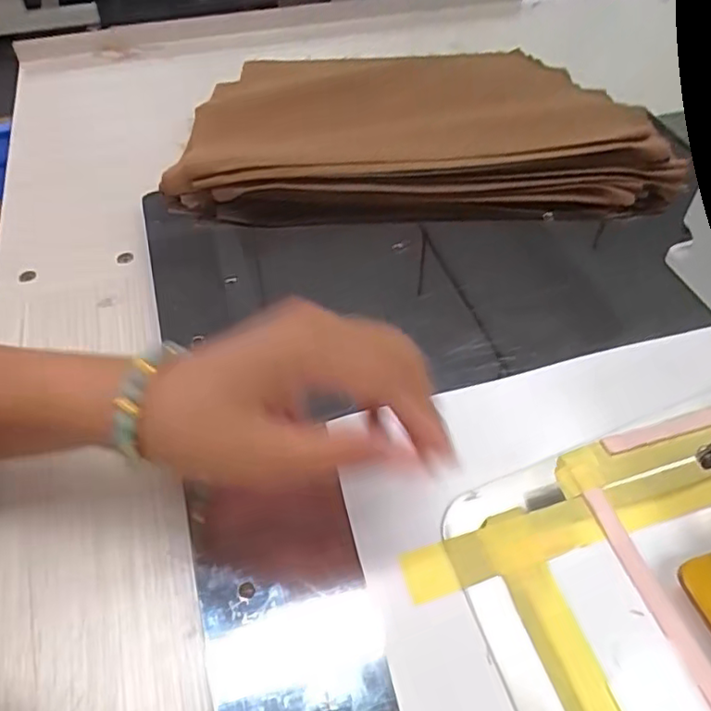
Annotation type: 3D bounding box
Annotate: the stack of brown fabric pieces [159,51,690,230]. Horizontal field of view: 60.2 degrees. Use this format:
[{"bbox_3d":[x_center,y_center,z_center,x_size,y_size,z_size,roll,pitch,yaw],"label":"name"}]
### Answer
[{"bbox_3d":[0.051,-0.226,0.561,0.399,0.053,0.295,0,50,1],"label":"stack of brown fabric pieces"}]

